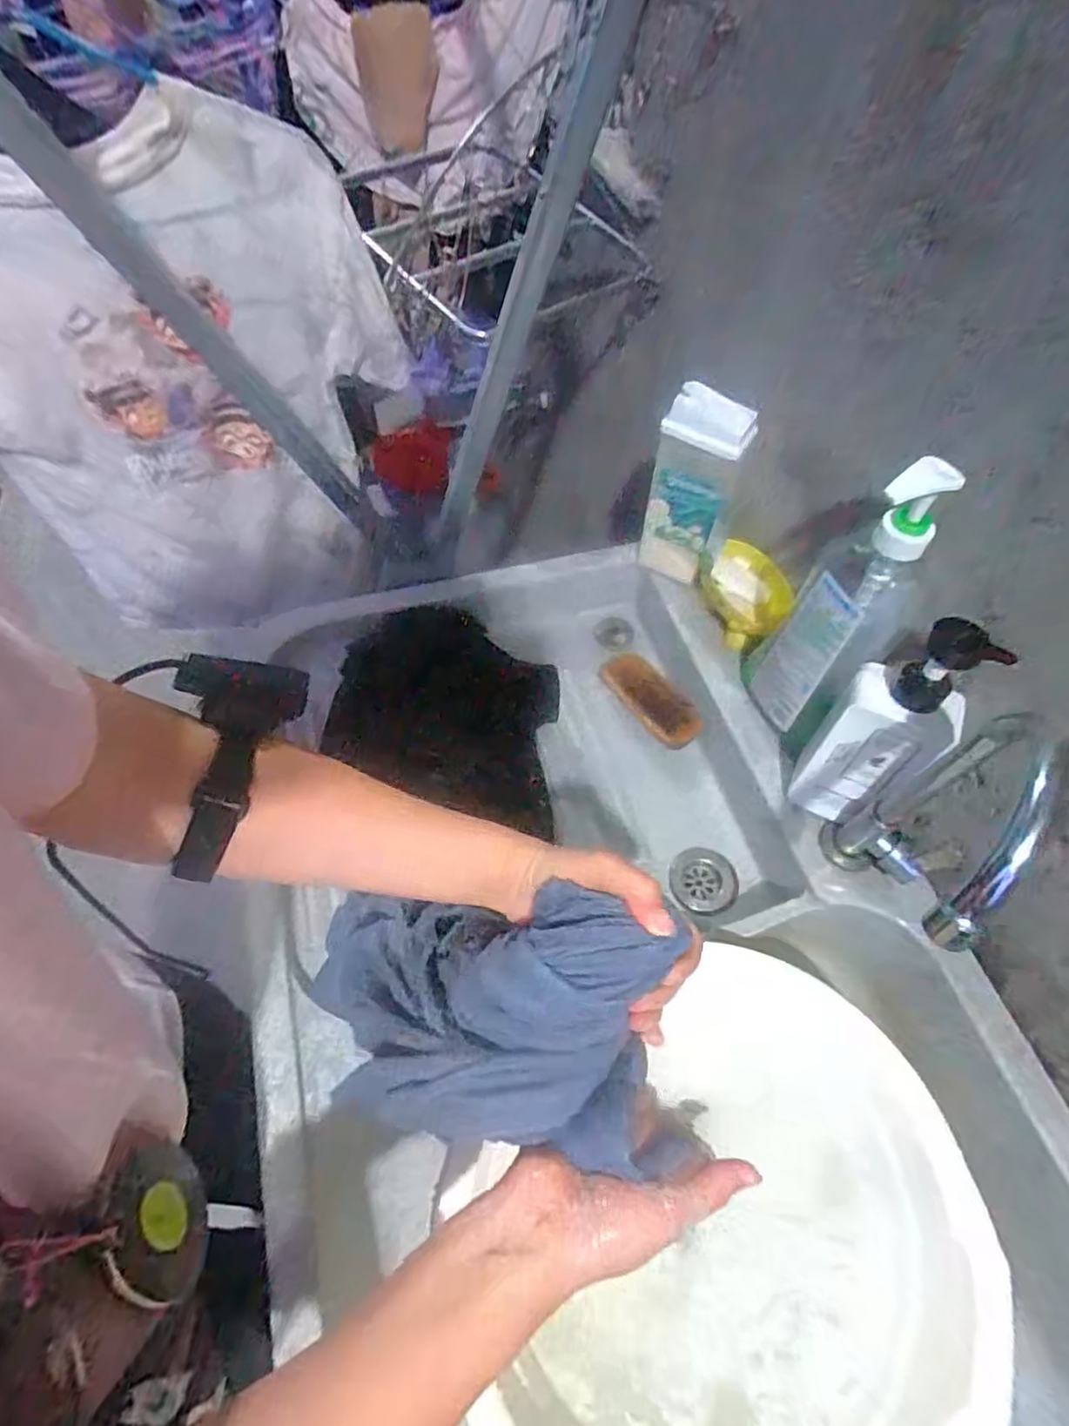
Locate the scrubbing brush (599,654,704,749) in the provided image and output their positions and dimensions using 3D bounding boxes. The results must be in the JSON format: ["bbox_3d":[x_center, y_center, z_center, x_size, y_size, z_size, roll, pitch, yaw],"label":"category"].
[{"bbox_3d":[0.130,-0.014,0.728,0.052,0.022,0.132,-38,63,-3],"label":"scrubbing brush"}]

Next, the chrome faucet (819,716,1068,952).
[{"bbox_3d":[0.261,0.093,0.456,0.066,0.261,0.150,39,65,20],"label":"chrome faucet"}]

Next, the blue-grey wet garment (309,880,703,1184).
[{"bbox_3d":[-0.039,0.183,0.399,0.238,0.169,0.129,11,59,4],"label":"blue-grey wet garment"}]

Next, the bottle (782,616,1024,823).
[{"bbox_3d":[0.281,0.012,0.519,0.073,0.209,0.077,-37,66,-22],"label":"bottle"}]

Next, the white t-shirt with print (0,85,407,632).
[{"bbox_3d":[-0.392,-0.302,0.716,0.473,0.525,0.073,-14,60,-11],"label":"white t-shirt with print"}]

